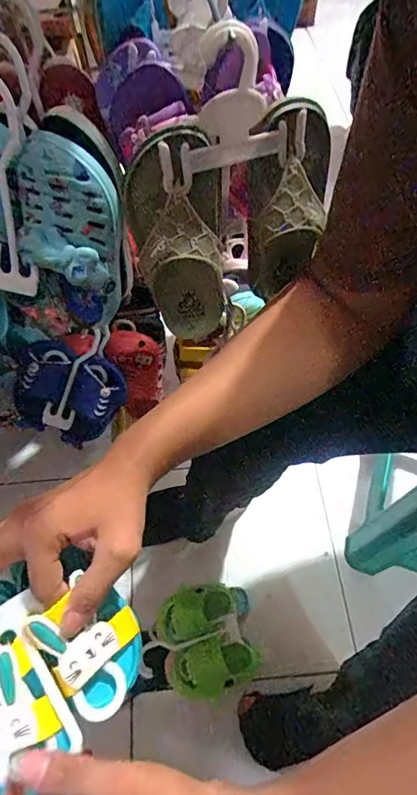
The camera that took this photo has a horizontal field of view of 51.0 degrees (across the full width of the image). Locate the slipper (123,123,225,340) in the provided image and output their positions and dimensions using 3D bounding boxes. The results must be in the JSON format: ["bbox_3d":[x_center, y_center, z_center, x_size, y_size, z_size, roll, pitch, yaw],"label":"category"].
[{"bbox_3d":[-0.023,-0.122,0.358,0.069,0.156,0.065,-13,61,-6],"label":"slipper"}]

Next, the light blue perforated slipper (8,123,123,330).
[{"bbox_3d":[-0.111,-0.128,0.375,0.080,0.160,0.051,-26,63,-12],"label":"light blue perforated slipper"}]

